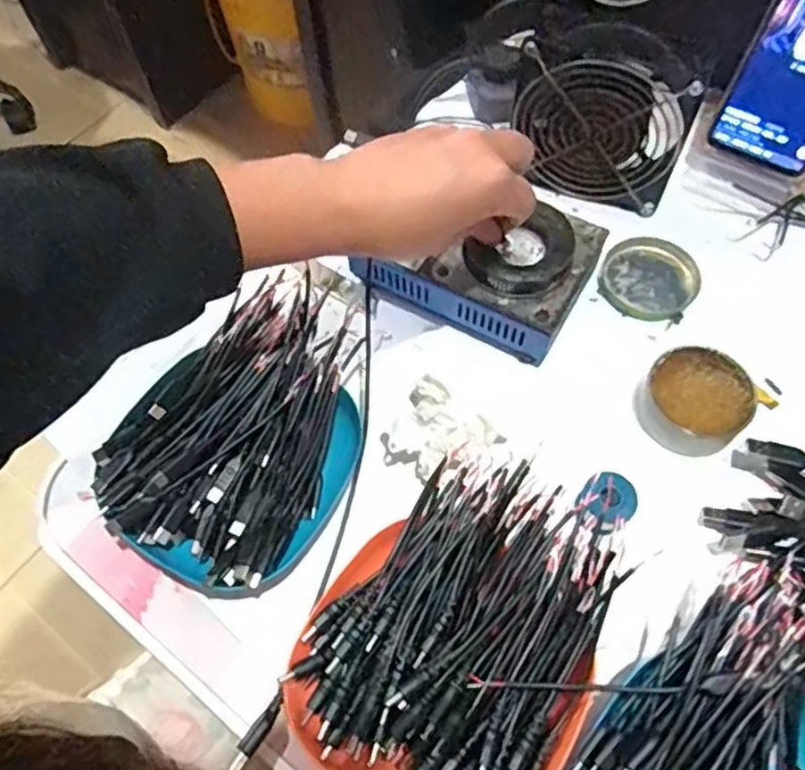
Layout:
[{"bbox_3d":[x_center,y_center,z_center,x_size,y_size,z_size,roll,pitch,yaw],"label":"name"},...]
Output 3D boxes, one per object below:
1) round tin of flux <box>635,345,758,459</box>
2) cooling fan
[{"bbox_3d":[0.183,0.010,0.430,0.061,0.026,0.064,-1,63,3],"label":"round tin of flux"},{"bbox_3d":[0.140,-0.188,0.488,0.119,0.110,0.049,18,65,12],"label":"cooling fan"}]

